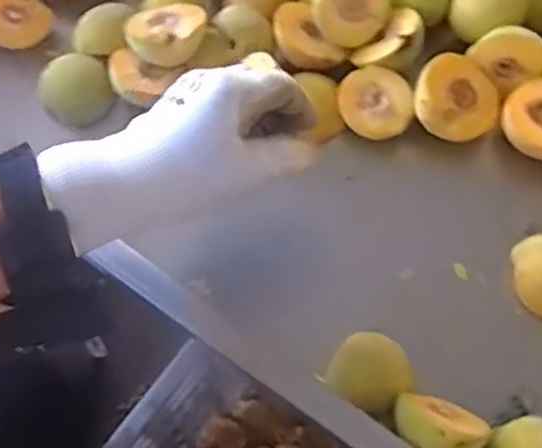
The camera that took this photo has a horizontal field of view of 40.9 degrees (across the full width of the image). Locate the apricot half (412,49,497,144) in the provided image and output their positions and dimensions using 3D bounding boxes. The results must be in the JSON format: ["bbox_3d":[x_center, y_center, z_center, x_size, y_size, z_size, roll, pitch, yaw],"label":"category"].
[{"bbox_3d":[0.137,-0.094,0.562,0.066,0.032,0.065,-43,96,-21],"label":"apricot half"}]

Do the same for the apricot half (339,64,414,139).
[{"bbox_3d":[0.081,-0.092,0.566,0.053,0.026,0.057,0,85,5],"label":"apricot half"}]

